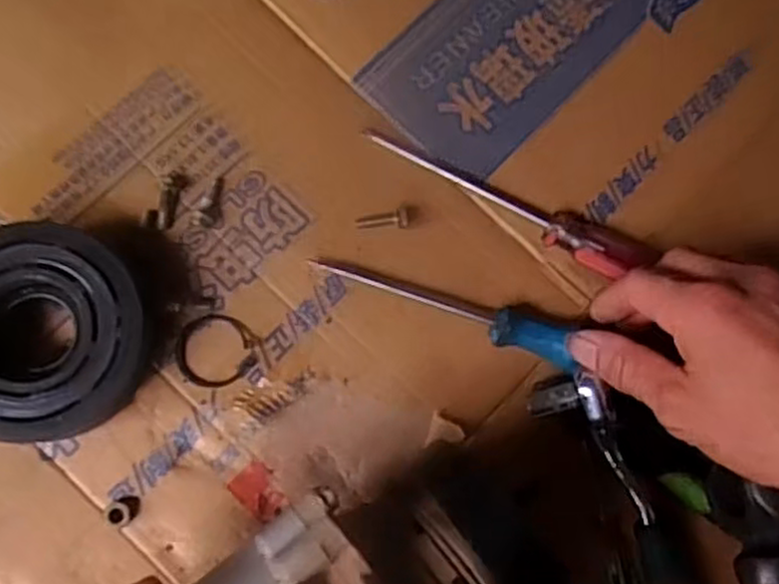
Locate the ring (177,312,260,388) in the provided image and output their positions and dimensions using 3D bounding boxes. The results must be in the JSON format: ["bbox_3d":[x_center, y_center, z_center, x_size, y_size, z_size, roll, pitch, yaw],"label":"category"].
[{"bbox_3d":[-0.089,0.031,0.383,0.040,0.004,0.037,1,81,-4],"label":"ring"}]

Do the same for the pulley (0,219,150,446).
[{"bbox_3d":[-0.170,0.020,0.363,0.099,0.037,0.099,23,80,0],"label":"pulley"}]

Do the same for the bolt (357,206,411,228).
[{"bbox_3d":[-0.004,-0.039,0.402,0.029,0.011,0.012,-7,81,8],"label":"bolt"}]

